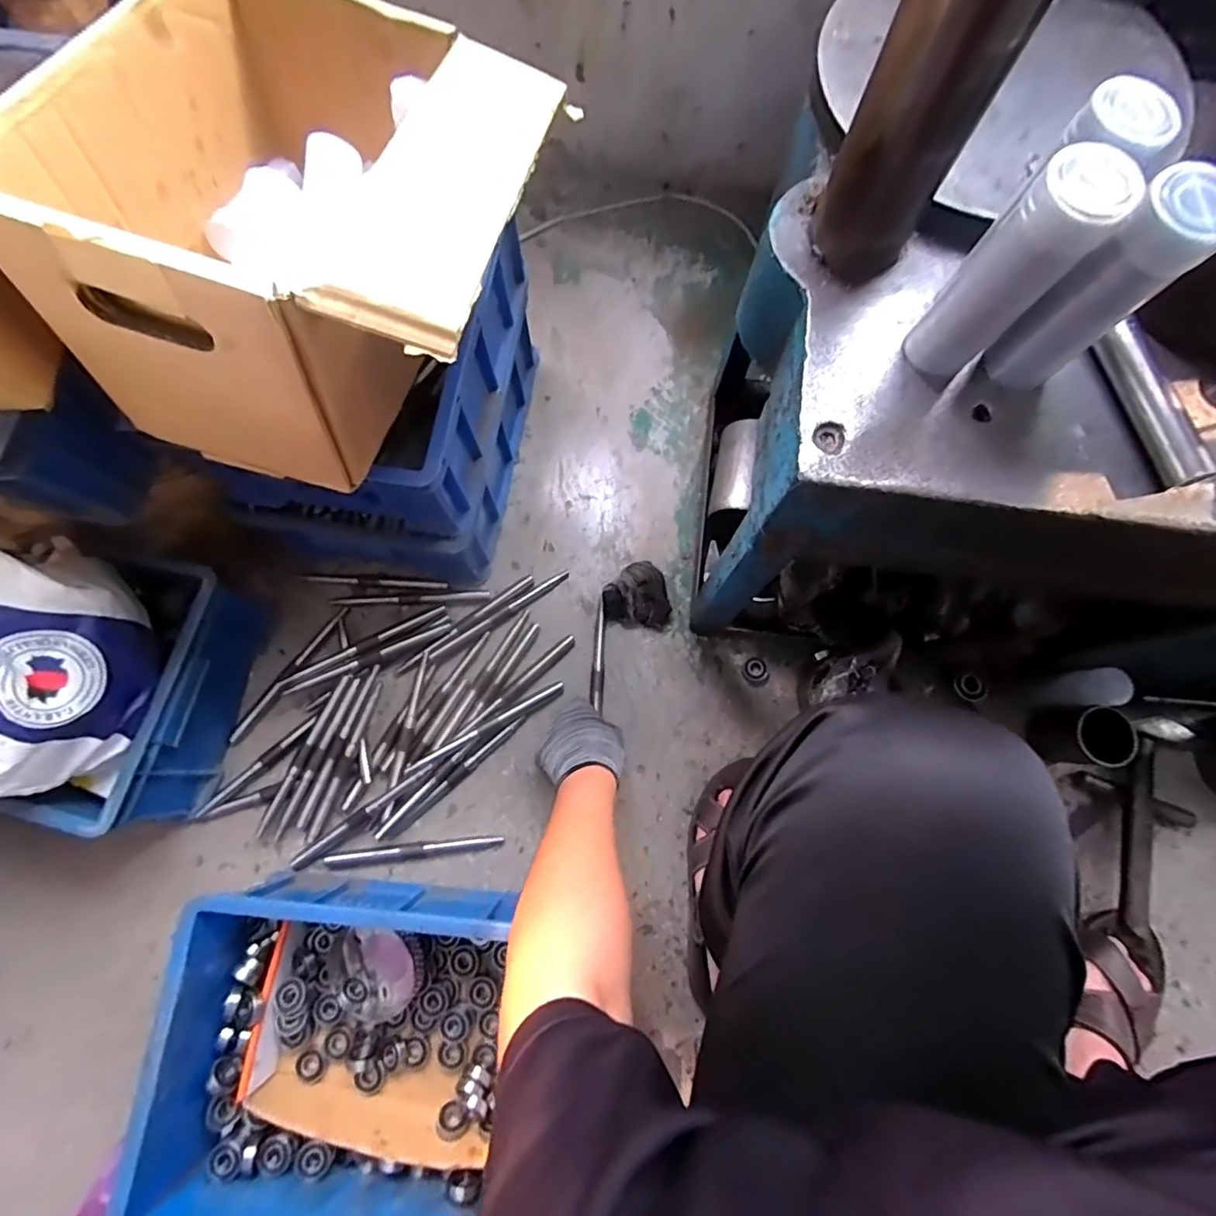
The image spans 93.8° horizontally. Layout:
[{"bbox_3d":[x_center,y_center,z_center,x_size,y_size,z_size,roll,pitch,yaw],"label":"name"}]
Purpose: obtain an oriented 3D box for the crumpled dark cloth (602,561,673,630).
[{"bbox_3d":[0.038,-0.011,0.772,0.086,0.043,0.086,-19,77,-6],"label":"crumpled dark cloth"}]

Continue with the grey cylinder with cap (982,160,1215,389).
[{"bbox_3d":[0.261,-0.165,0.312,0.035,0.126,0.041,-37,79,-9],"label":"grey cylinder with cap"}]

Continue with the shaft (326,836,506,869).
[{"bbox_3d":[-0.241,0.301,0.703,0.216,0.018,0.017,-6,76,-2],"label":"shaft"}]

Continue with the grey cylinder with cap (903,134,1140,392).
[{"bbox_3d":[0.212,-0.175,0.312,0.044,0.129,0.034,36,78,8],"label":"grey cylinder with cap"}]

